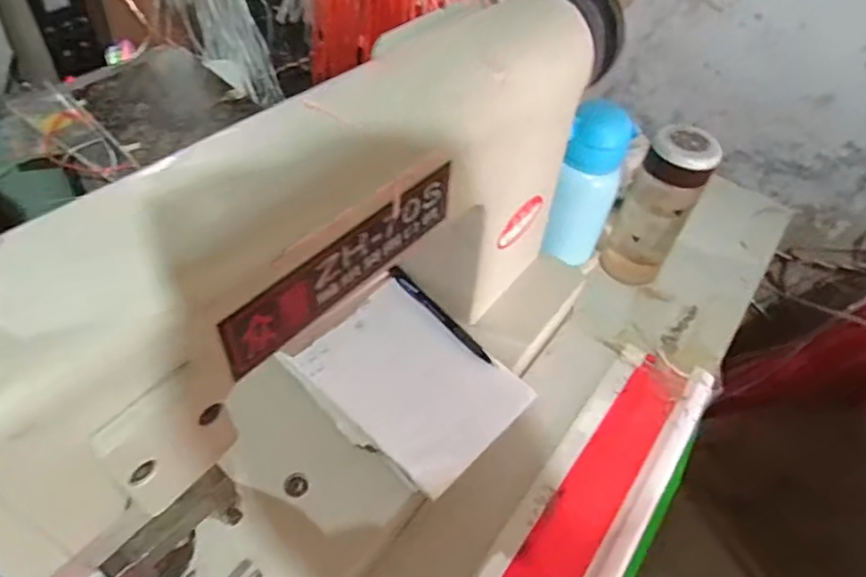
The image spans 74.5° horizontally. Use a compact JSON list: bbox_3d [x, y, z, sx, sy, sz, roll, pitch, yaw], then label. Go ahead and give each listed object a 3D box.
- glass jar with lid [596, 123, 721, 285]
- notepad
[{"bbox_3d":[0.231,-0.083,0.600,0.067,0.170,0.058,24,51,15],"label":"glass jar with lid"},{"bbox_3d":[-0.020,0.075,0.472,0.165,0.015,0.128,35,54,23],"label":"notepad"}]

